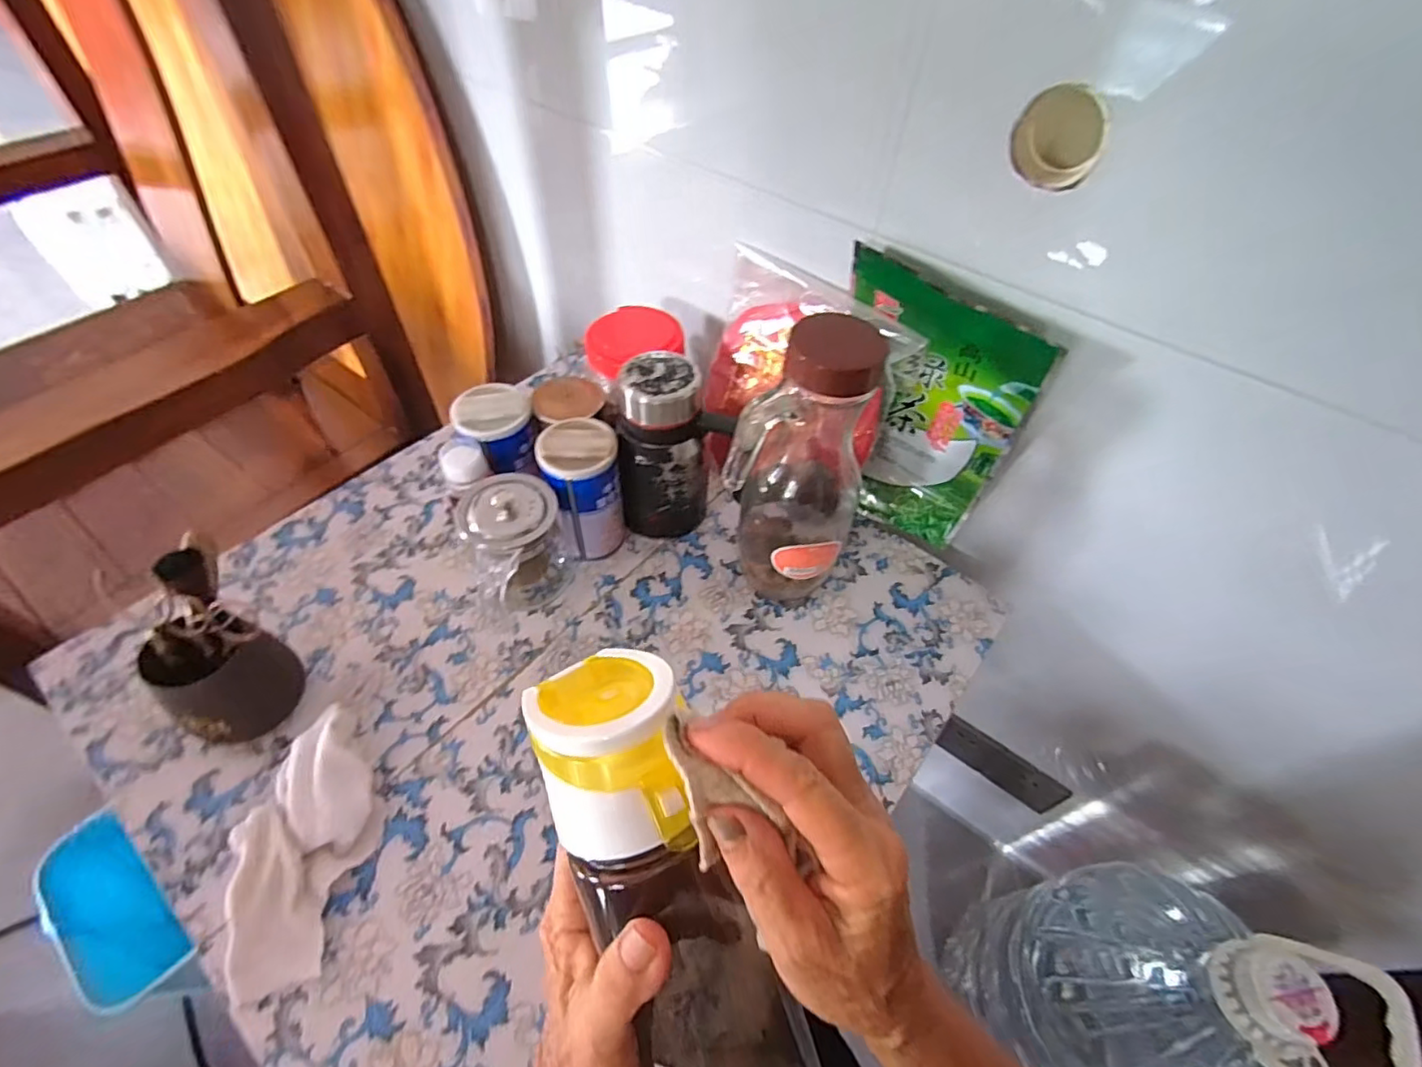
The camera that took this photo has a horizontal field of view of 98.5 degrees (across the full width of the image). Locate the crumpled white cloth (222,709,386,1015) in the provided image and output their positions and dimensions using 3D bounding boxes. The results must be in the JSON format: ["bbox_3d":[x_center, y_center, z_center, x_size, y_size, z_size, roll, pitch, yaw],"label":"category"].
[{"bbox_3d":[-0.264,0.204,0.400,0.067,0.046,0.156,9,52,3],"label":"crumpled white cloth"}]

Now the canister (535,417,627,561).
[{"bbox_3d":[-0.113,-0.036,0.546,0.064,0.119,0.063,-13,54,-14],"label":"canister"}]

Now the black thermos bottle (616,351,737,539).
[{"bbox_3d":[-0.032,-0.073,0.555,0.097,0.163,0.074,4,52,-1],"label":"black thermos bottle"}]

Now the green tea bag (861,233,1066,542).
[{"bbox_3d":[0.177,-0.102,0.543,0.162,0.242,0.034,35,58,21],"label":"green tea bag"}]

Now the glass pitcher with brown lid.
[{"bbox_3d":[0.075,-0.044,0.485,0.091,0.254,0.112,24,54,15],"label":"glass pitcher with brown lid"}]

